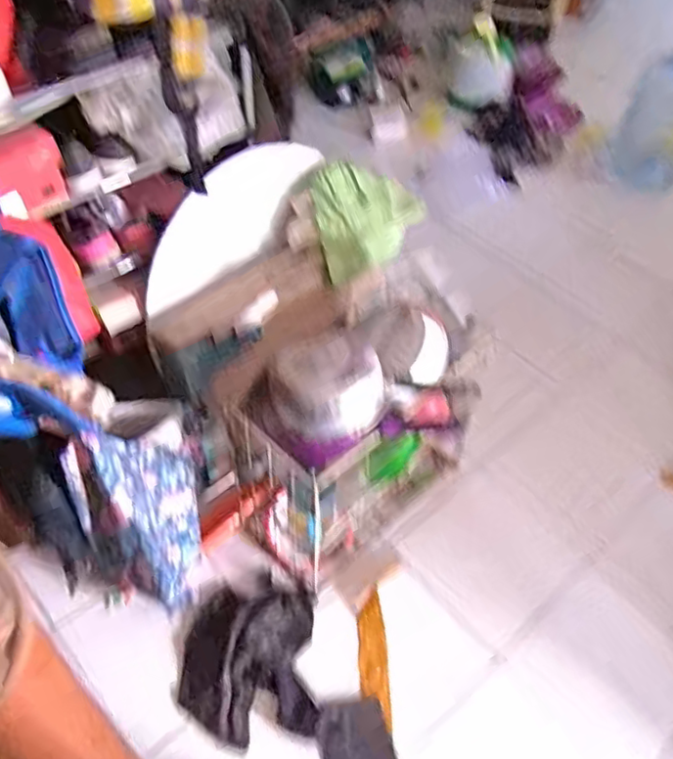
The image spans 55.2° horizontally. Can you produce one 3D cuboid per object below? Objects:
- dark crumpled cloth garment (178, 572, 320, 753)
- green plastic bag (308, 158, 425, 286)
[{"bbox_3d":[-0.162,0.514,1.189,0.244,0.032,0.270,0,51,-5],"label":"dark crumpled cloth garment"},{"bbox_3d":[0.070,-0.326,1.311,0.228,0.065,0.228,-12,85,-26],"label":"green plastic bag"}]

